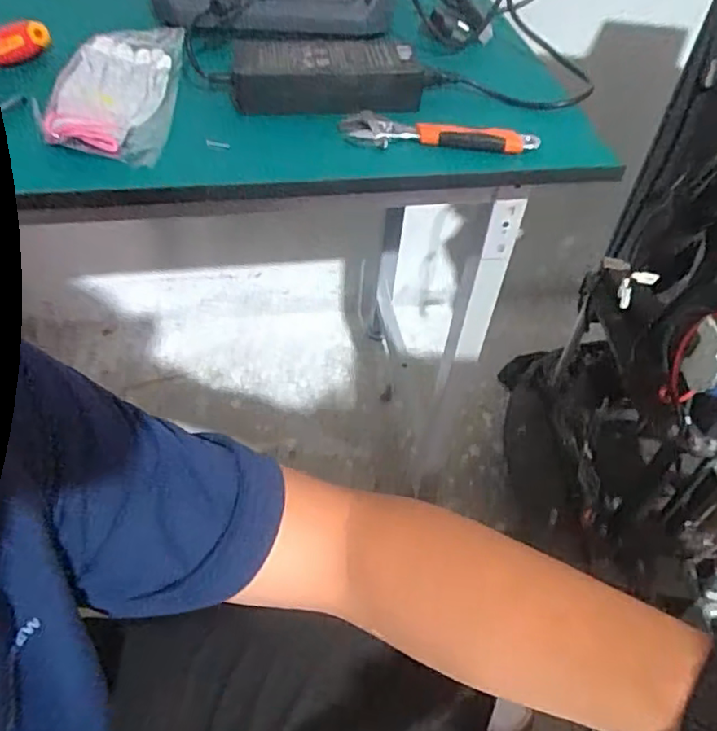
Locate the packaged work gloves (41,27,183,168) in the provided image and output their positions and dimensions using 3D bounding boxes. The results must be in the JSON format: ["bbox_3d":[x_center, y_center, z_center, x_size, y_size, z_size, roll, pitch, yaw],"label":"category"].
[{"bbox_3d":[-0.233,-0.267,0.594,0.101,0.034,0.214,-1,48,-4],"label":"packaged work gloves"}]

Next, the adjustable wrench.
[{"bbox_3d":[0.075,-0.220,0.586,0.185,0.018,0.040,11,48,7],"label":"adjustable wrench"}]

